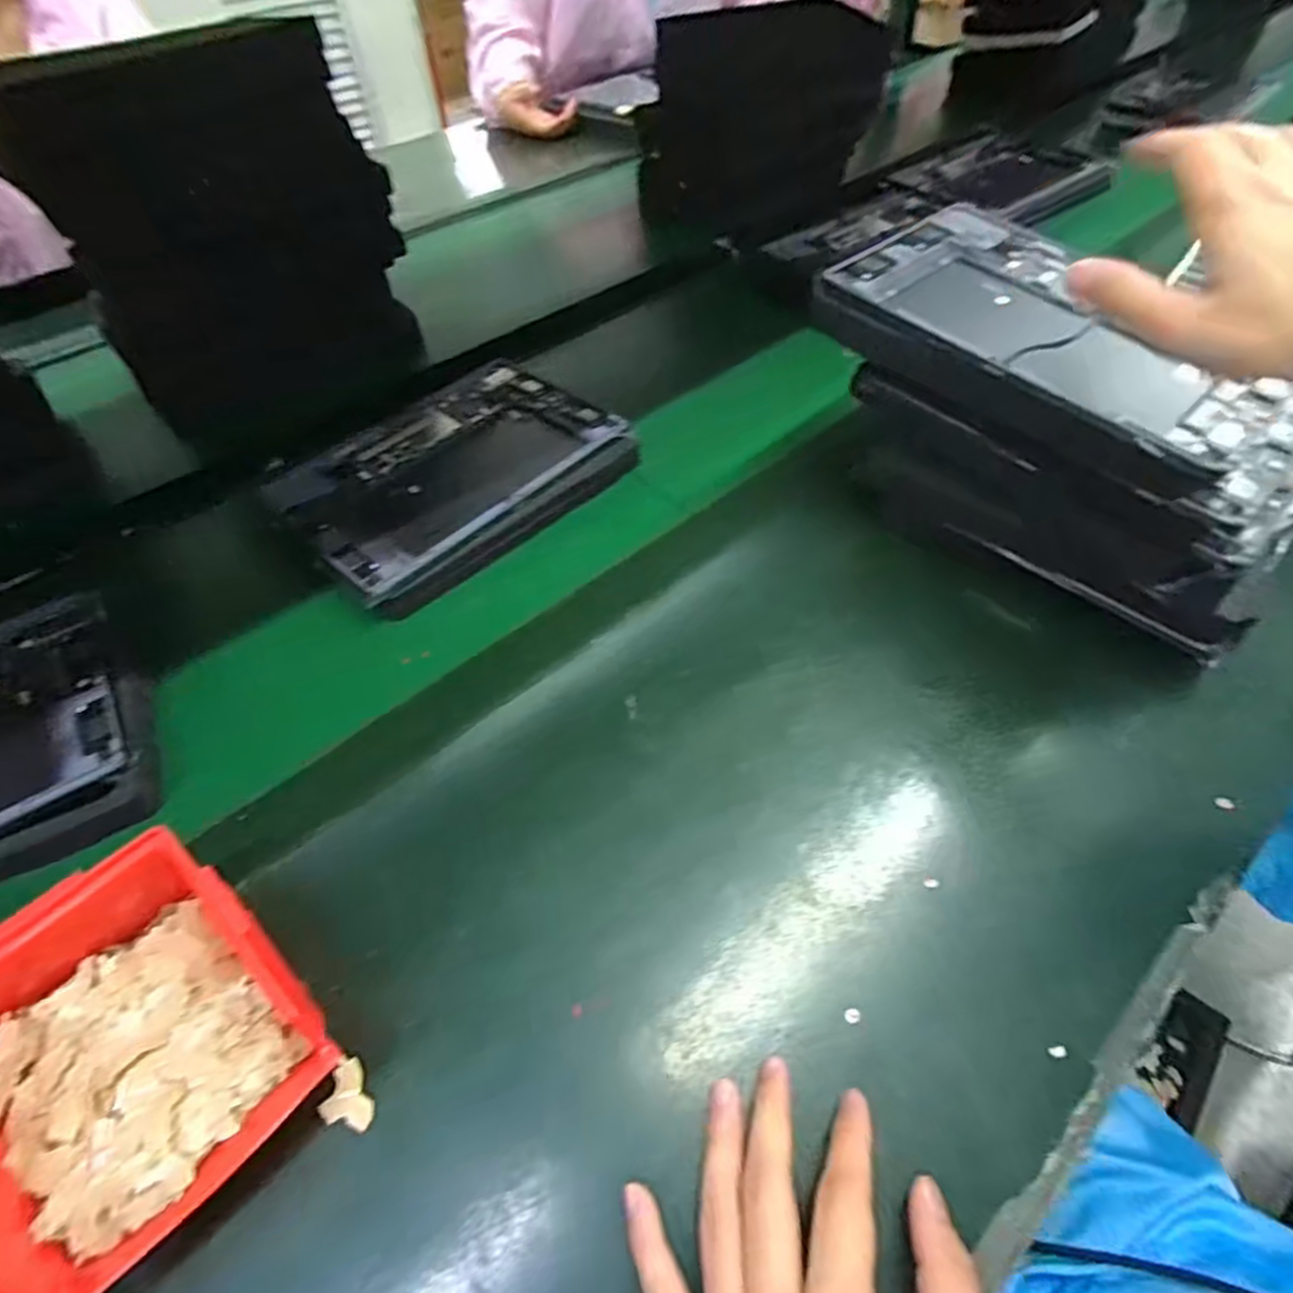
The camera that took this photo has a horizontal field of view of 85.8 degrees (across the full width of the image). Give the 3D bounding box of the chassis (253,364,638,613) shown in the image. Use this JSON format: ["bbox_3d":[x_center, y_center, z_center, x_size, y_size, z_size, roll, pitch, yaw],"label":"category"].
[{"bbox_3d":[-0.158,-0.144,0.571,0.196,0.029,0.259,35,60,27],"label":"chassis"}]

